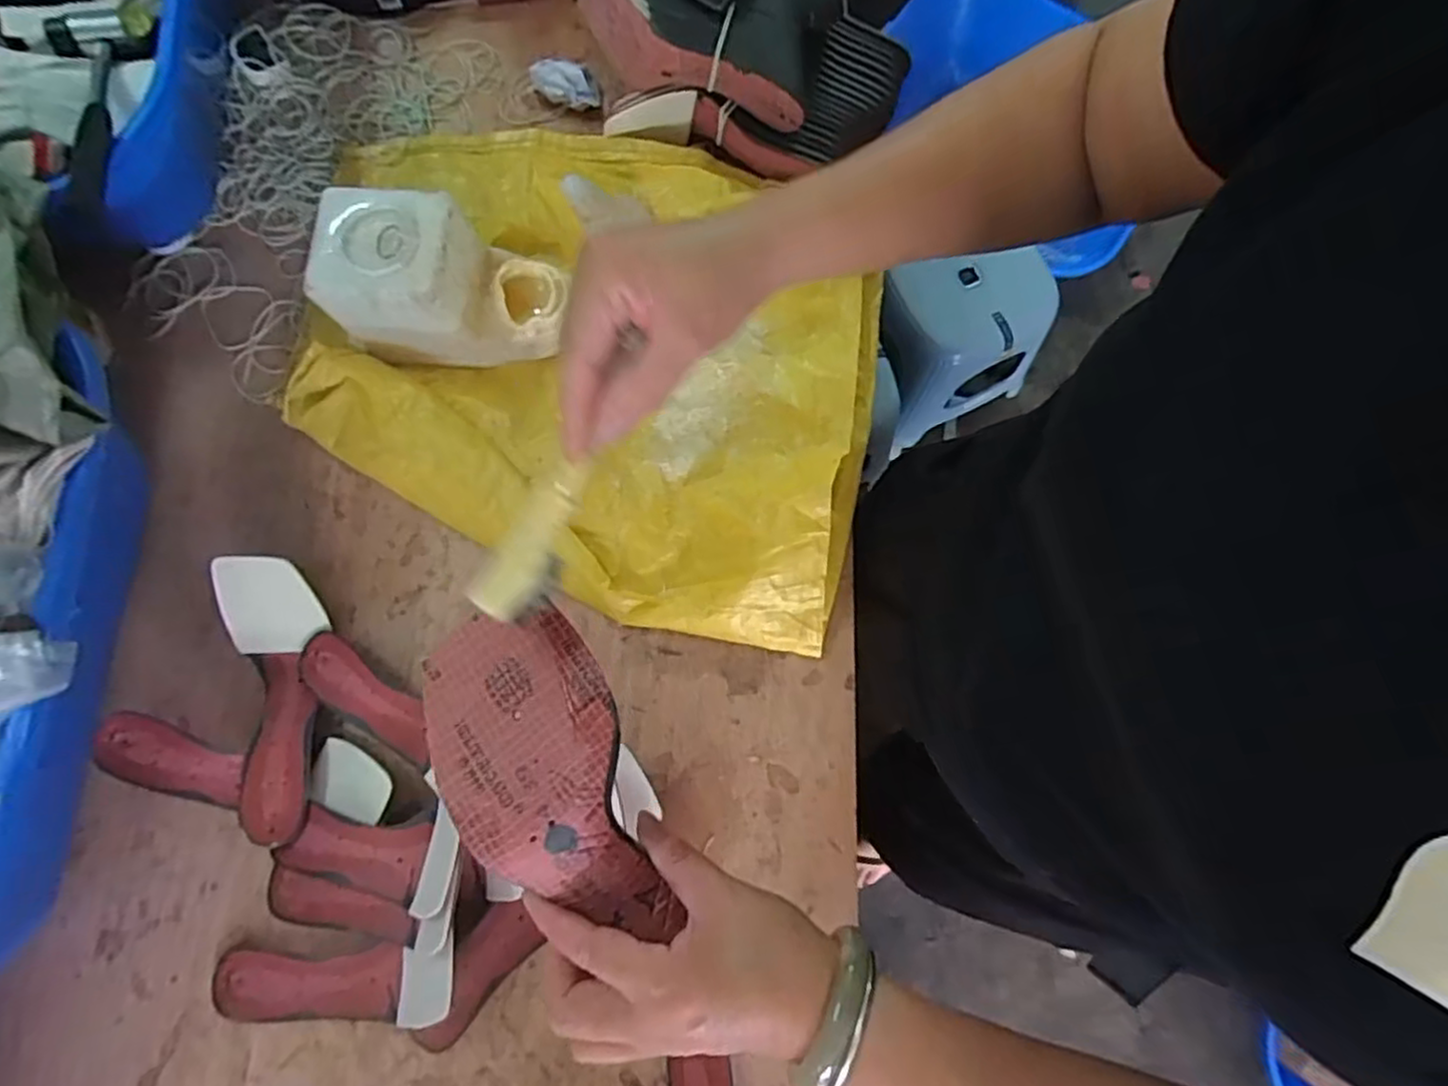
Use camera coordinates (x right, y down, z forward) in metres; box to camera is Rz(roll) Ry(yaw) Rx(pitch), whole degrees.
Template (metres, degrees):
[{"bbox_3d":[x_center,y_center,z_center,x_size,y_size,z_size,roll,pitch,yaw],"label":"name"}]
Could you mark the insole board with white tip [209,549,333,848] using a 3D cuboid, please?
[{"bbox_3d":[-0.385,0.131,0.609,0.084,0.059,0.240,-12,79,-2],"label":"insole board with white tip"}]

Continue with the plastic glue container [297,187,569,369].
[{"bbox_3d":[-0.246,-0.233,0.644,0.201,0.123,0.105,4,79,2],"label":"plastic glue container"}]

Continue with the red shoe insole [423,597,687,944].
[{"bbox_3d":[-0.084,0.115,0.339,0.083,0.051,0.166,-21,79,-3],"label":"red shoe insole"}]

